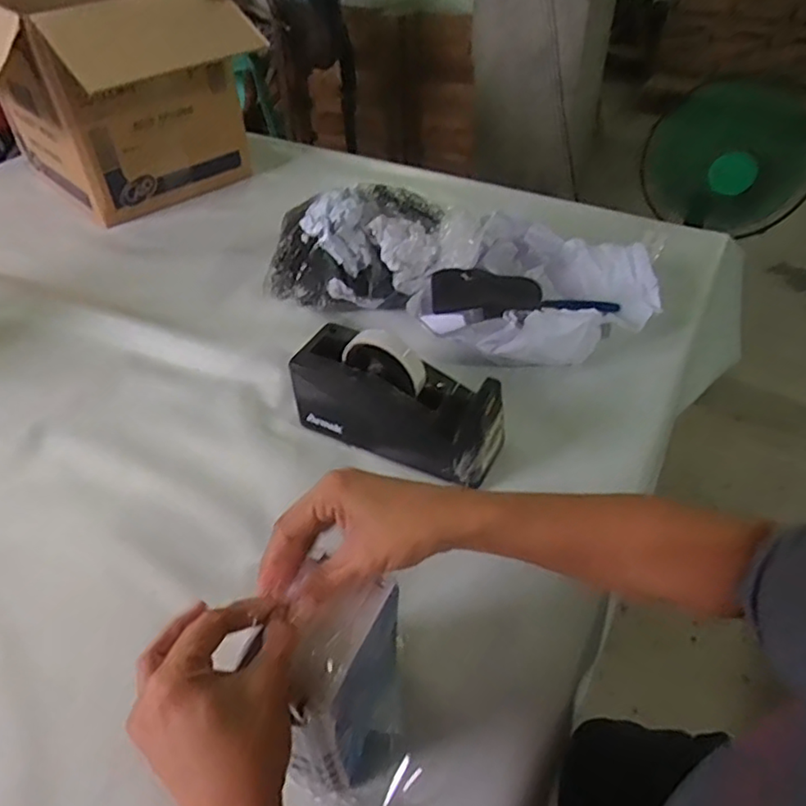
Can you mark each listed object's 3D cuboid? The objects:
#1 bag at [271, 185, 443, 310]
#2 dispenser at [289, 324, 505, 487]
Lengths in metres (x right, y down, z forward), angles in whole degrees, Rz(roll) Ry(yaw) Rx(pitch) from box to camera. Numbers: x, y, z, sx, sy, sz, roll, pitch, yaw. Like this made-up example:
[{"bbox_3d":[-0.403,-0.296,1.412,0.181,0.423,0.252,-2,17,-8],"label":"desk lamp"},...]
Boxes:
[{"bbox_3d":[-0.057,-0.183,0.769,0.209,0.142,0.121,-4,45,-4],"label":"bag"},{"bbox_3d":[-0.003,-0.003,0.602,0.205,0.112,0.076,21,49,21],"label":"dispenser"}]

